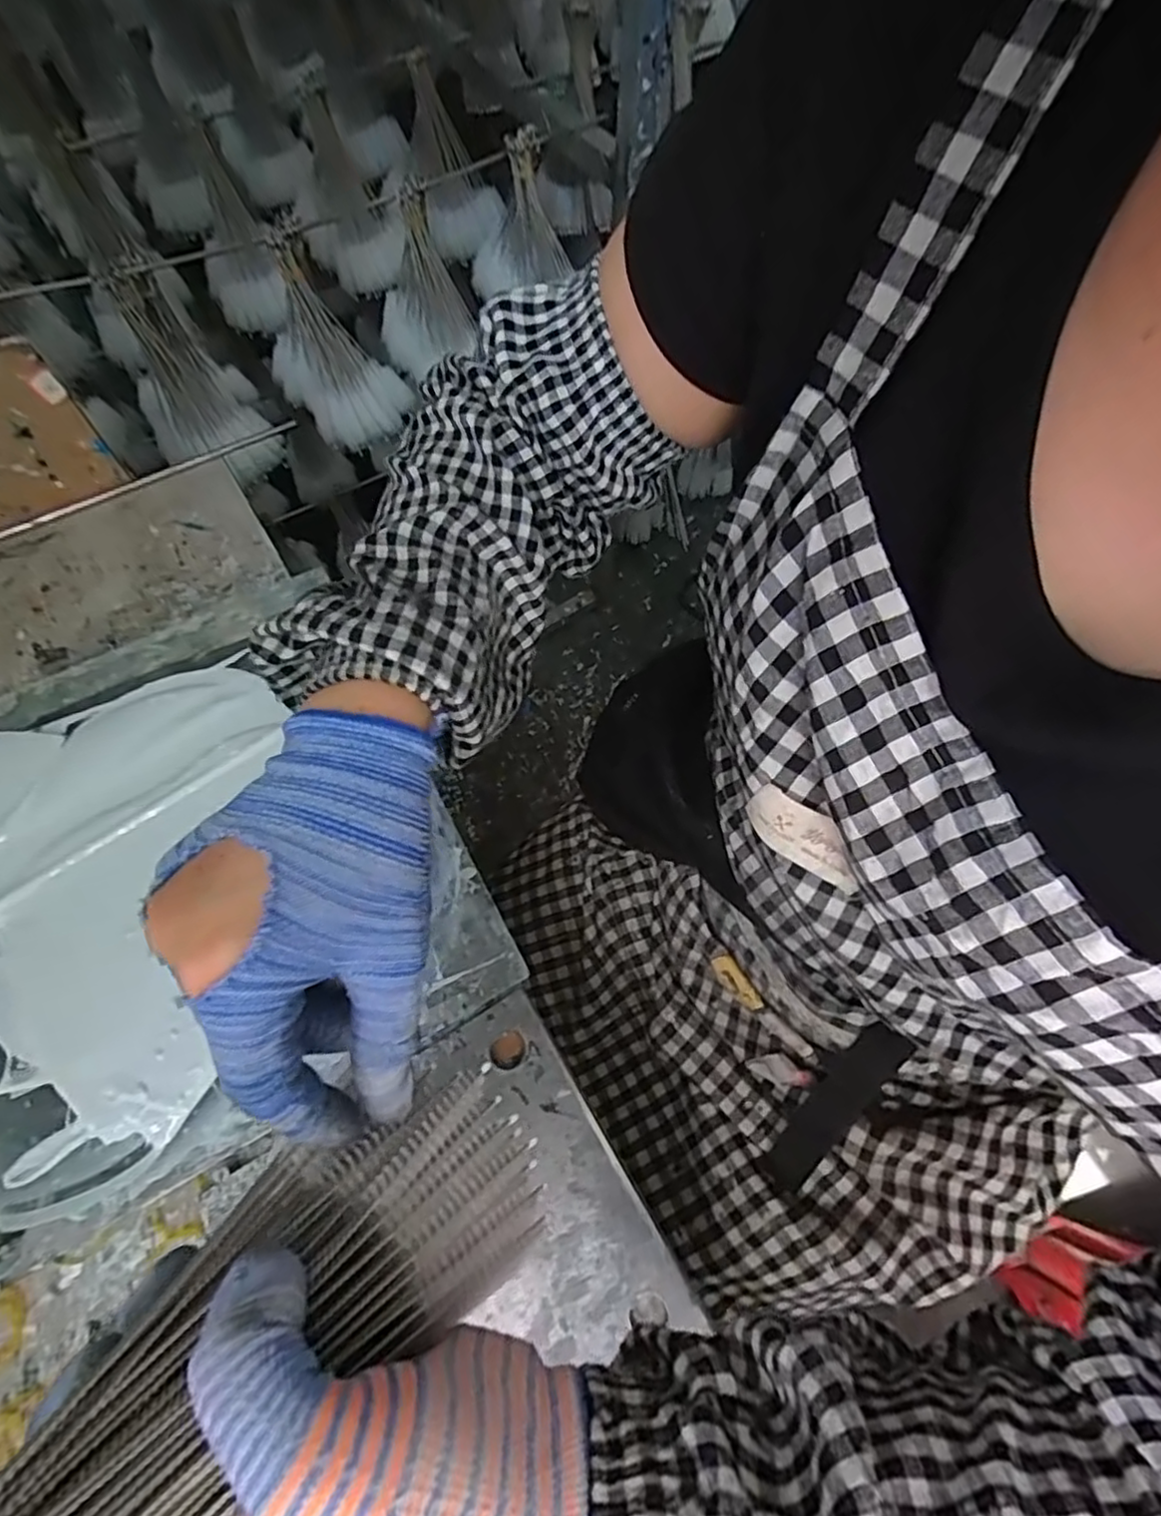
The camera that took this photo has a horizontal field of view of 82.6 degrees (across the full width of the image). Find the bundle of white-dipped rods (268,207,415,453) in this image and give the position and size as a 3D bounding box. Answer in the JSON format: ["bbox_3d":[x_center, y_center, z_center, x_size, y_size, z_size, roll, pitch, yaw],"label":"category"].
[{"bbox_3d":[-0.286,-0.478,0.758,0.141,0.199,0.126,-20,66,-11],"label":"bundle of white-dipped rods"}]

